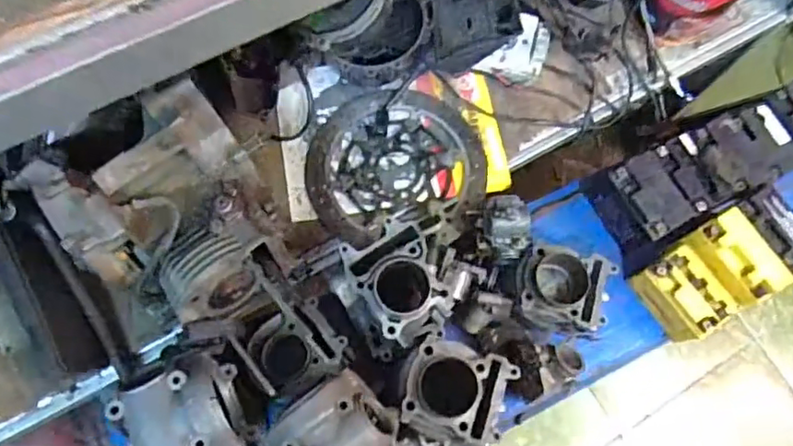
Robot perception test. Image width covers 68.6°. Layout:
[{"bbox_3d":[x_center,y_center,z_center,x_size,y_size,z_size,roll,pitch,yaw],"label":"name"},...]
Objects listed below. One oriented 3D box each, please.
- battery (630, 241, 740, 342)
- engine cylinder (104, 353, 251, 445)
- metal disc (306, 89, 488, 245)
[{"bbox_3d":[0.393,0.098,0.803,0.068,0.079,0.113,-29,79,-11],"label":"battery"},{"bbox_3d":[-0.215,0.210,0.607,0.105,0.090,0.123,-27,78,-11],"label":"engine cylinder"},{"bbox_3d":[0.000,-0.087,0.839,0.246,0.013,0.225,-2,75,-5],"label":"metal disc"}]

